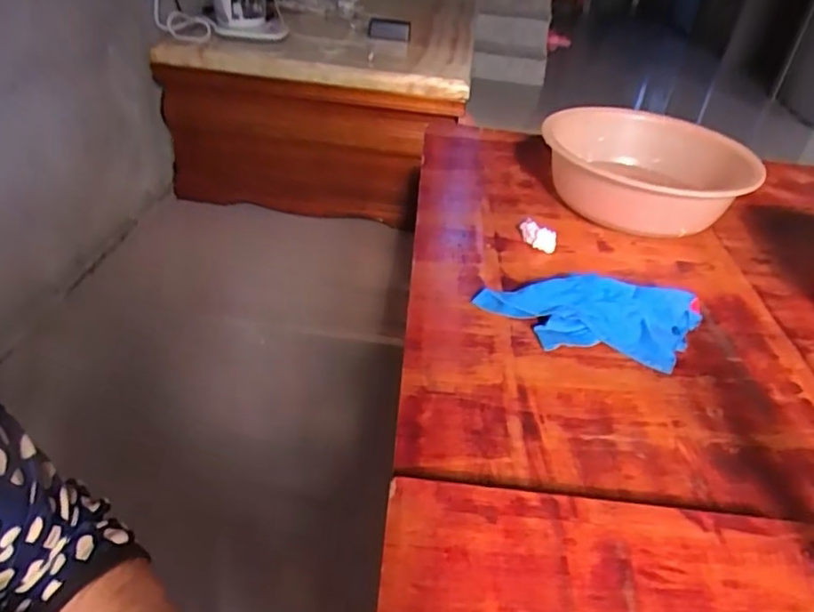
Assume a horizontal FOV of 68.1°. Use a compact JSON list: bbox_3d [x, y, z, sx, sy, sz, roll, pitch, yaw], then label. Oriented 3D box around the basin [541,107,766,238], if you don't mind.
[{"bbox_3d":[0.387,-0.229,0.994,0.309,0.118,0.299,4,36,-3],"label":"basin"}]

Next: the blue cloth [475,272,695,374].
[{"bbox_3d":[0.235,0.015,0.707,0.283,0.036,0.139,-1,36,-10],"label":"blue cloth"}]

